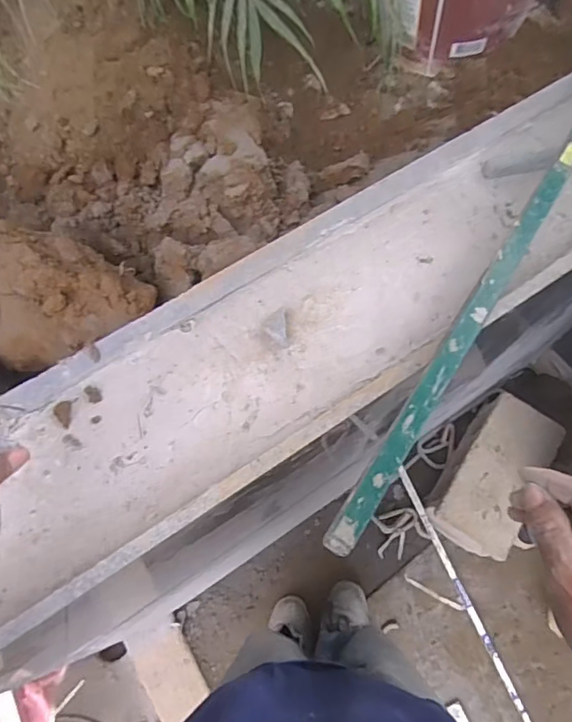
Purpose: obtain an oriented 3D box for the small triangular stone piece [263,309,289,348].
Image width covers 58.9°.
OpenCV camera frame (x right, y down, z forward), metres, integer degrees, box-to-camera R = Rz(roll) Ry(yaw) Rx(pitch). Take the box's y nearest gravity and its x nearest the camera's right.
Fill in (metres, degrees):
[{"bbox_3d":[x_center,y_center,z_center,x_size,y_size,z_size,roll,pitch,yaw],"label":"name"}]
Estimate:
[{"bbox_3d":[-0.011,-0.039,0.588,0.028,0.022,0.039,-4,68,0],"label":"small triangular stone piece"}]

